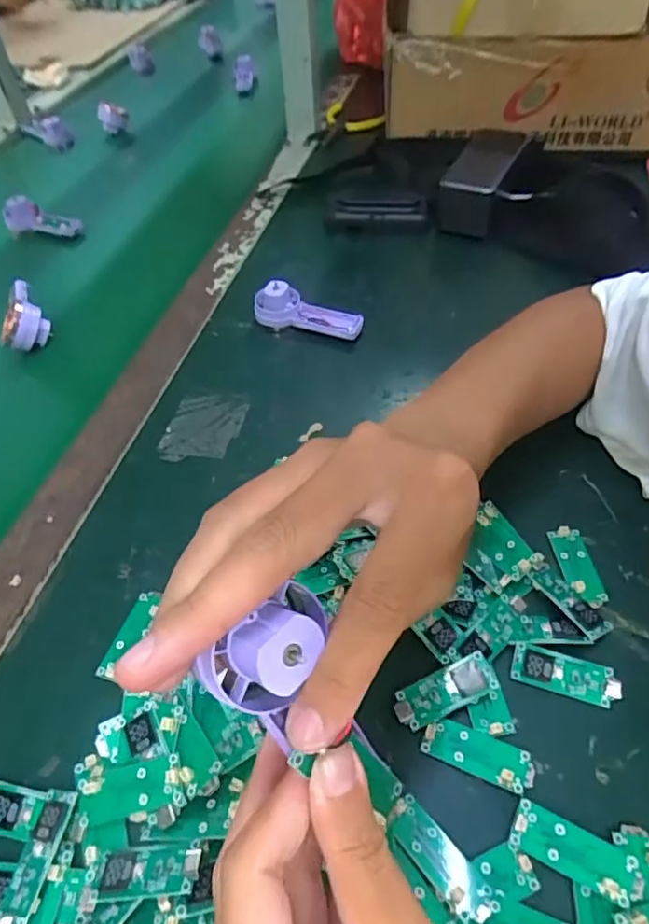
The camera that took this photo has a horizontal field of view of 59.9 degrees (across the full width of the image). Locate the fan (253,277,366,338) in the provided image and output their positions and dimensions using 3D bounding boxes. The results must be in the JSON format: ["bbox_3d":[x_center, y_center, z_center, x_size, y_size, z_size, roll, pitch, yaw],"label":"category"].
[{"bbox_3d":[-0.014,-0.129,0.475,0.092,0.032,0.029,11,51,11],"label":"fan"}]

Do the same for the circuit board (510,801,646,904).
[{"bbox_3d":[0.106,0.165,0.239,0.050,0.006,0.019,21,54,18],"label":"circuit board"}]

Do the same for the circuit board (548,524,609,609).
[{"bbox_3d":[0.148,0.059,0.327,0.018,0.006,0.051,-4,50,-2],"label":"circuit board"}]

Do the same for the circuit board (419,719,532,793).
[{"bbox_3d":[0.073,0.137,0.267,0.050,0.005,0.019,15,52,14],"label":"circuit board"}]

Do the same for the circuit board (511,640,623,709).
[{"bbox_3d":[0.123,0.109,0.287,0.051,0.004,0.019,14,72,12],"label":"circuit board"}]

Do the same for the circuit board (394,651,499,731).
[{"bbox_3d":[0.060,0.113,0.279,0.051,0.004,0.019,-25,69,-6],"label":"circuit board"}]

